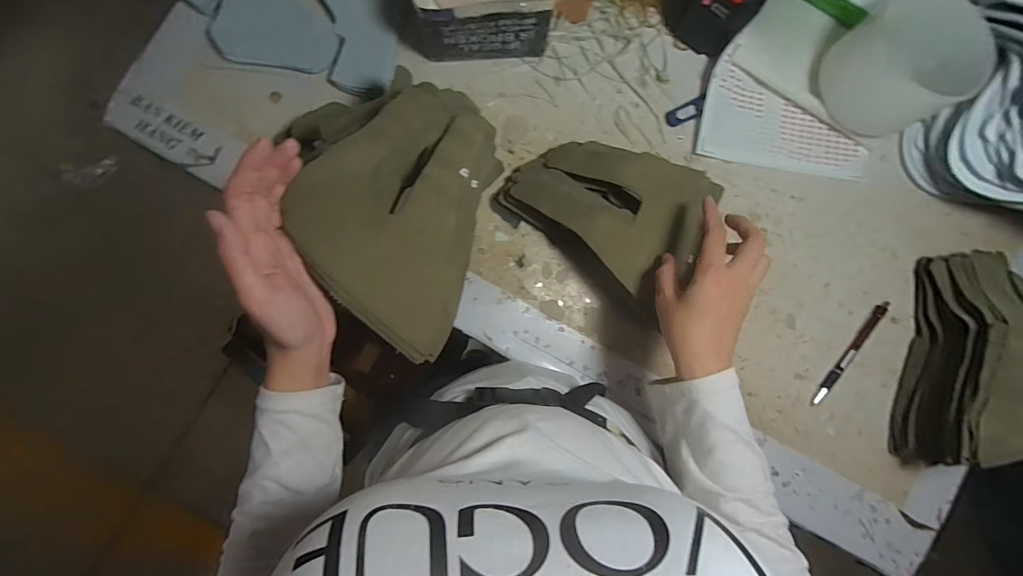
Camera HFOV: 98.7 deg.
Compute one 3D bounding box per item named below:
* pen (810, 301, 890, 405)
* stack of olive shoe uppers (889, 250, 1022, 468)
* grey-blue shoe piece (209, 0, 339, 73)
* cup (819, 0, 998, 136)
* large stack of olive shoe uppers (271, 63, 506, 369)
[{"bbox_3d":[0.385,0.073,0.499,0.017,0.007,0.145,41,85,-1],"label":"pen"},{"bbox_3d":[0.500,0.081,0.449,0.130,0.122,0.234,21,85,-2],"label":"stack of olive shoe uppers"},{"bbox_3d":[-0.250,-0.281,0.466,0.125,0.004,0.087,7,96,-3],"label":"grey-blue shoe piece"},{"bbox_3d":[0.420,-0.238,0.474,0.127,0.093,0.117,0,86,-4],"label":"cup"},{"bbox_3d":[-0.092,-0.067,0.341,0.137,0.055,0.210,17,85,-3],"label":"large stack of olive shoe uppers"}]

